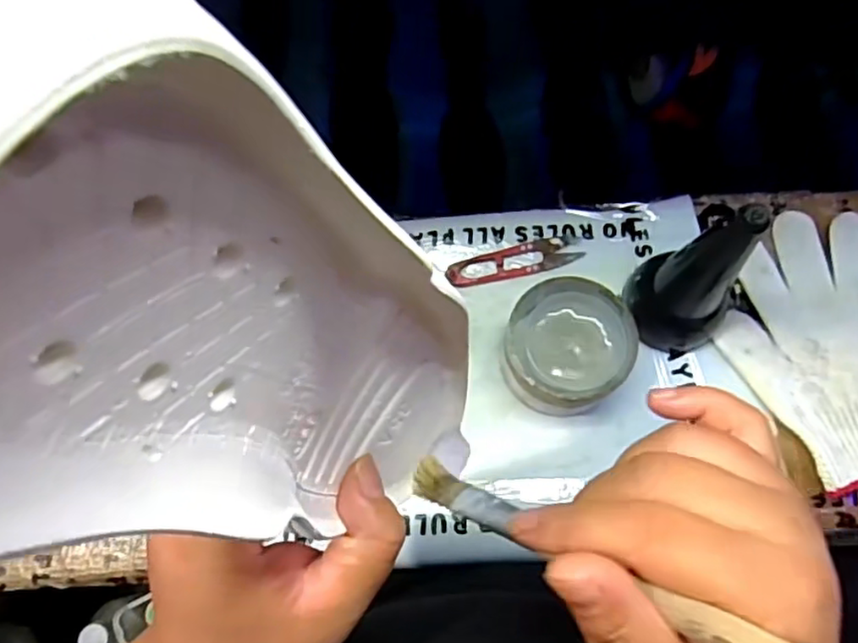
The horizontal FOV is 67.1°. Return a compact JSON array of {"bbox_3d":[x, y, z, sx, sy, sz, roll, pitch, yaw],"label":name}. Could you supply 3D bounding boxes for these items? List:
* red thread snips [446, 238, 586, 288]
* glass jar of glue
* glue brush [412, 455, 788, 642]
[{"bbox_3d":[0.063,-0.045,0.479,0.101,0.008,0.023,-14,73,-4],"label":"red thread snips"},{"bbox_3d":[0.091,0.022,0.434,0.078,0.057,0.082,0,73,0],"label":"glass jar of glue"},{"bbox_3d":[0.047,0.074,0.209,0.154,0.007,0.014,12,59,49],"label":"glue brush"}]

